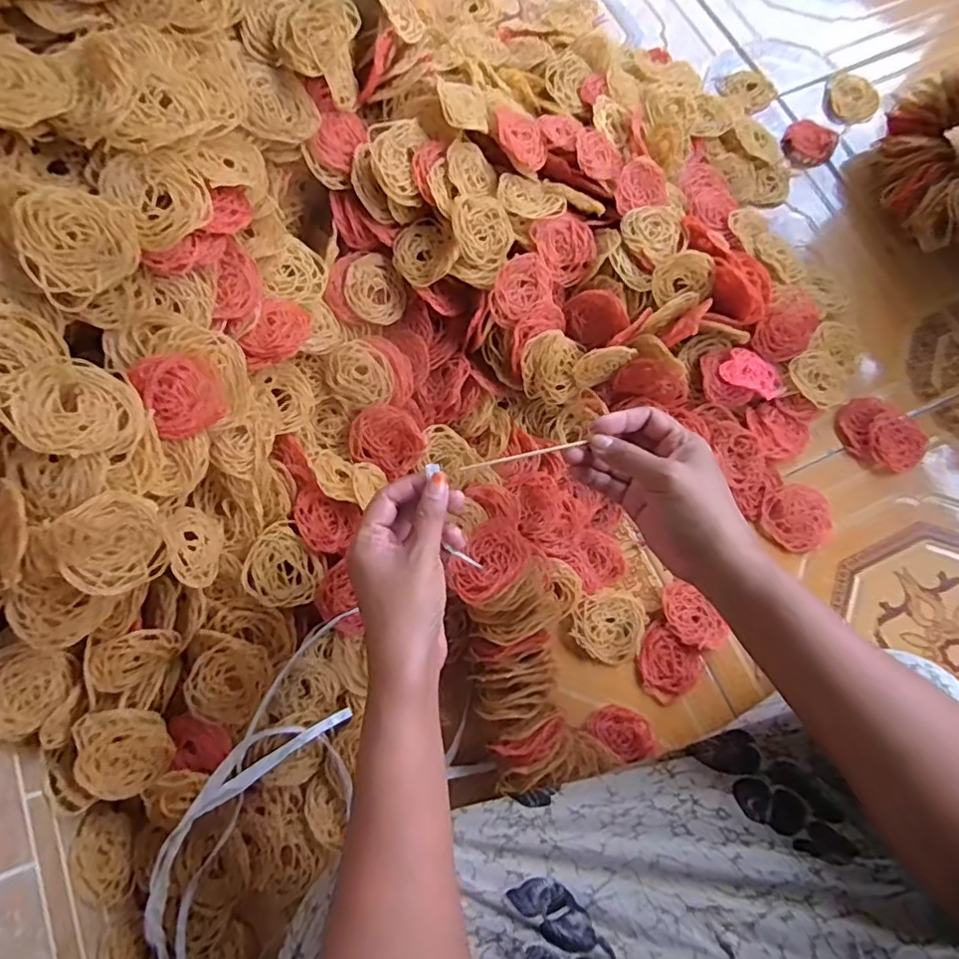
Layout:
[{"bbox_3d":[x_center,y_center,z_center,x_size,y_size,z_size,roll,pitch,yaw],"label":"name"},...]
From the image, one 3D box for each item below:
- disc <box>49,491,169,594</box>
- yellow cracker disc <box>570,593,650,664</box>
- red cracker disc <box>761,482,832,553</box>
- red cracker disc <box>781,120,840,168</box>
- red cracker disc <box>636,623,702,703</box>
[{"bbox_3d":[-0.220,0.038,0.355,0.054,0.062,0.005,-17,29,-33],"label":"disc"},{"bbox_3d":[0.112,0.125,0.513,0.062,0.008,0.059,0,73,1],"label":"yellow cracker disc"},{"bbox_3d":[0.290,0.035,0.540,0.058,0.005,0.060,-1,86,9],"label":"red cracker disc"},{"bbox_3d":[0.371,-0.378,0.666,0.056,0.010,0.069,33,77,10],"label":"red cracker disc"},{"bbox_3d":[0.161,0.160,0.512,0.057,0.005,0.052,0,73,1],"label":"red cracker disc"}]

